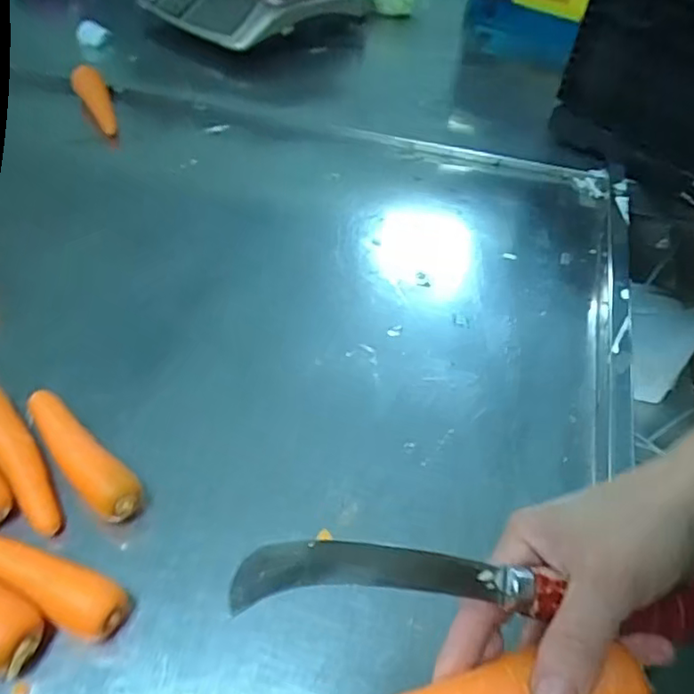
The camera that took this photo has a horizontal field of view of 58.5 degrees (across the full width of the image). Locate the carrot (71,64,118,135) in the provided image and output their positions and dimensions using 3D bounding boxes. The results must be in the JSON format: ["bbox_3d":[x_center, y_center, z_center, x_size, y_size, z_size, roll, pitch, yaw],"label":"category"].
[{"bbox_3d":[-0.401,-0.401,1.003,0.052,0.057,0.208,-21,48,-21],"label":"carrot"}]

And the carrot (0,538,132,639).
[{"bbox_3d":[-0.235,0.167,0.448,0.169,0.033,0.039,15,46,14],"label":"carrot"}]

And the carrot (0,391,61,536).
[{"bbox_3d":[-0.276,0.086,0.514,0.037,0.037,0.154,-34,54,-31],"label":"carrot"}]

